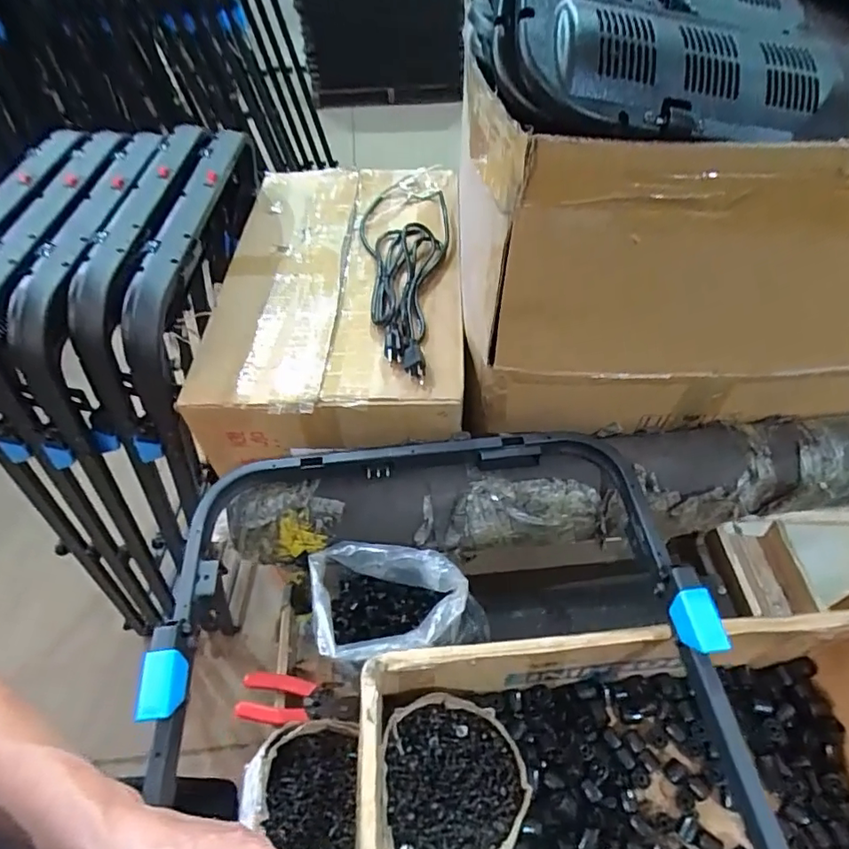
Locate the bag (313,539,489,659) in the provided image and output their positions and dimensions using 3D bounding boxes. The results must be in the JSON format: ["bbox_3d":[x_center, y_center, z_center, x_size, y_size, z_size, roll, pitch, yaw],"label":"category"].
[{"bbox_3d":[-0.042,0.213,0.654,0.177,0.113,0.134,-8,52,-3],"label":"bag"}]

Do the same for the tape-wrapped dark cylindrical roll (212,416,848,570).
[{"bbox_3d":[0.179,0.081,0.669,0.843,0.103,0.128,-8,52,-3],"label":"tape-wrapped dark cylindrical roll"}]

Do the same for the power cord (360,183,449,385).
[{"bbox_3d":[-0.021,-0.229,0.794,0.138,0.027,0.452,-6,51,-2],"label":"power cord"}]

